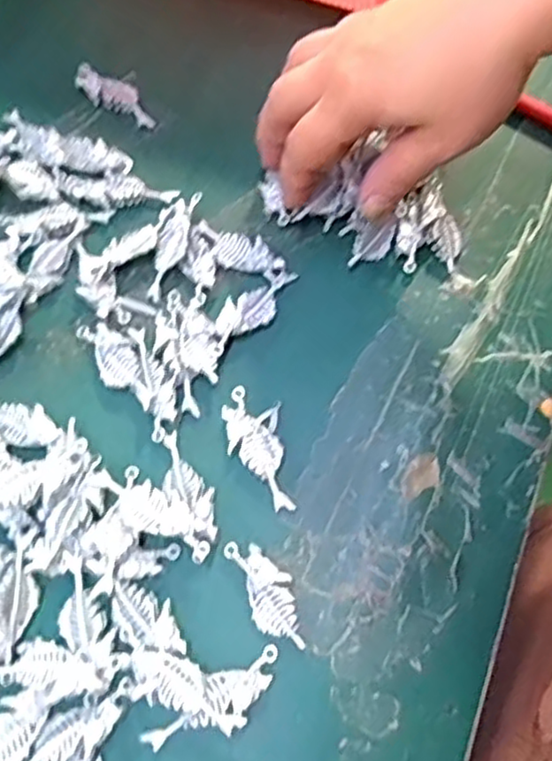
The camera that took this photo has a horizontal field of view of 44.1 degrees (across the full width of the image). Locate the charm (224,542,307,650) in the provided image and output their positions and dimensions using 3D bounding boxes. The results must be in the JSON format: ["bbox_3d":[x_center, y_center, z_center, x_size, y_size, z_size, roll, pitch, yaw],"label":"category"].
[{"bbox_3d":[-0.003,0.085,0.275,0.019,0.006,0.046,-23,70,-8],"label":"charm"}]

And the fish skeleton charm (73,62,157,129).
[{"bbox_3d":[-0.090,-0.161,0.383,0.058,0.007,0.021,29,72,12],"label":"fish skeleton charm"}]

